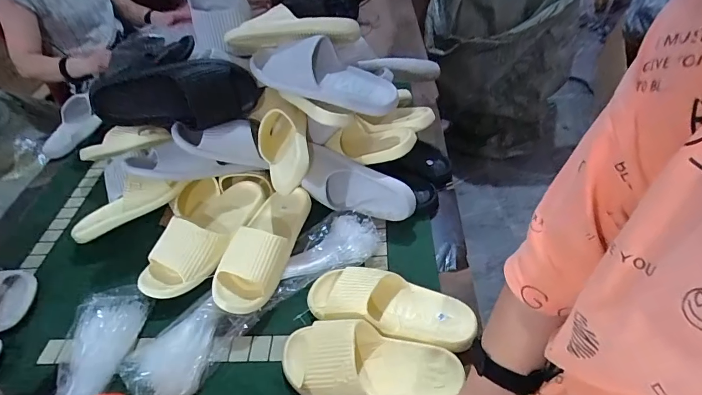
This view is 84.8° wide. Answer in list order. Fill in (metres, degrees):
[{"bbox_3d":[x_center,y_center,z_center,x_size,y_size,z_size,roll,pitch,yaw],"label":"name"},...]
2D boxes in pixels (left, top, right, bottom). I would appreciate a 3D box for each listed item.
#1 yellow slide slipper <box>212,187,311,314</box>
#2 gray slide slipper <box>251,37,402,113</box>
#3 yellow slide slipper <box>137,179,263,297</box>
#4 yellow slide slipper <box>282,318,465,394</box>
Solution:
[{"bbox_3d":[-0.149,0.076,0.659,0.101,0.070,0.250,7,46,13],"label":"yellow slide slipper"},{"bbox_3d":[-0.051,-0.224,0.692,0.276,0.082,0.102,17,47,-3],"label":"gray slide slipper"},{"bbox_3d":[-0.259,0.064,0.691,0.115,0.078,0.261,14,48,19],"label":"yellow slide slipper"},{"bbox_3d":[0.023,0.225,0.520,0.248,0.059,0.104,6,46,12],"label":"yellow slide slipper"}]

